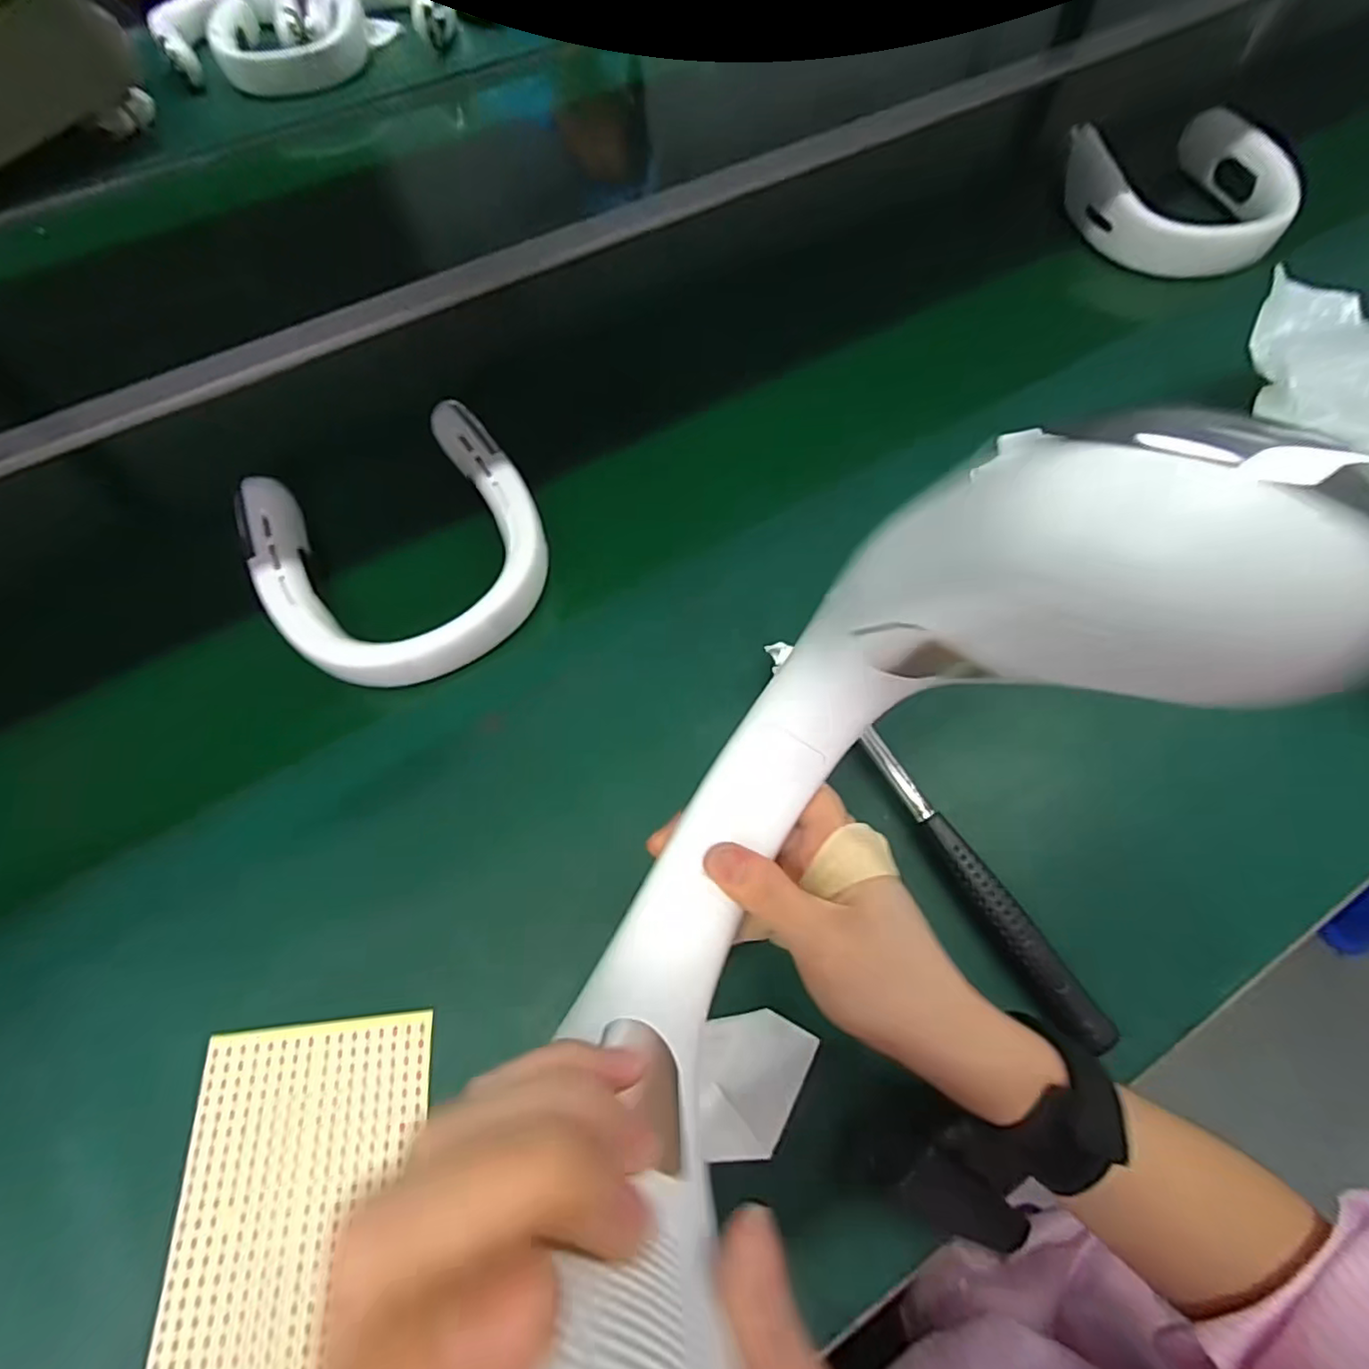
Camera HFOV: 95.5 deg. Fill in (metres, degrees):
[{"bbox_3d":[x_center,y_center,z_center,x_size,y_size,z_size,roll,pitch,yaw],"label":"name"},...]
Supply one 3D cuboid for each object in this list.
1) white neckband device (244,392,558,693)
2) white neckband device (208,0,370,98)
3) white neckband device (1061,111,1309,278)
[{"bbox_3d":[-0.201,-0.097,0.444,0.190,0.055,0.199,-31,67,-12],"label":"white neckband device"},{"bbox_3d":[-0.521,-0.862,0.840,0.197,0.074,0.135,-18,65,-6],"label":"white neckband device"},{"bbox_3d":[0.480,-0.479,0.607,0.198,0.059,0.182,-1,64,2],"label":"white neckband device"}]

